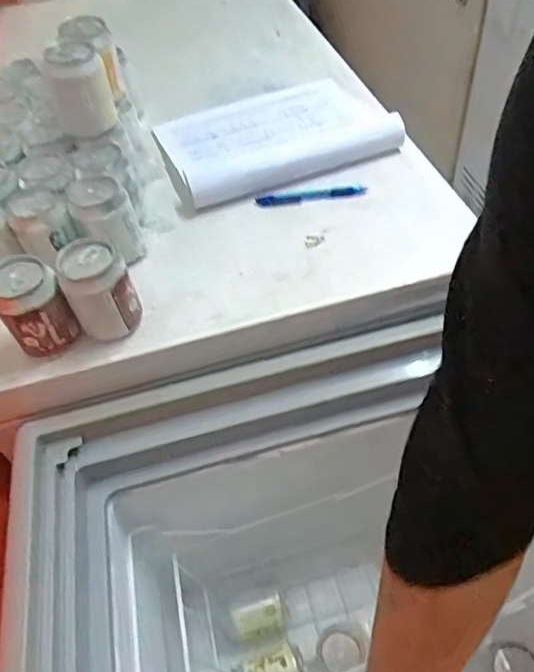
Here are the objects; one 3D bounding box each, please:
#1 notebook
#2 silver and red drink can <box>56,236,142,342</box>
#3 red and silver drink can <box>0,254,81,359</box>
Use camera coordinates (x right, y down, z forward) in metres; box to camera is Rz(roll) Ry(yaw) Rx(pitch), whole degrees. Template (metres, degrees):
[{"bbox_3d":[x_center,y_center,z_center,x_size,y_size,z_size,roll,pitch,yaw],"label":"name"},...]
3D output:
[{"bbox_3d":[0.005,-0.284,0.780,0.309,0.034,0.232,-22,51,-12],"label":"notebook"},{"bbox_3d":[-0.166,-0.044,0.557,0.061,0.093,0.058,-3,49,4],"label":"silver and red drink can"},{"bbox_3d":[-0.227,-0.026,0.548,0.060,0.098,0.052,-25,51,-14],"label":"red and silver drink can"}]

